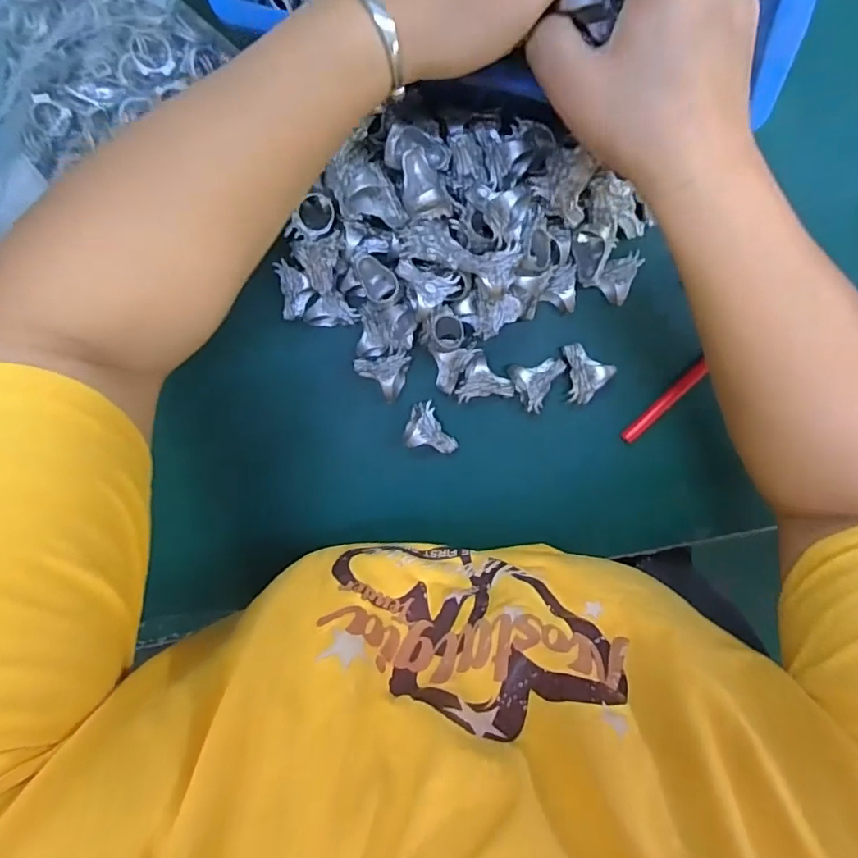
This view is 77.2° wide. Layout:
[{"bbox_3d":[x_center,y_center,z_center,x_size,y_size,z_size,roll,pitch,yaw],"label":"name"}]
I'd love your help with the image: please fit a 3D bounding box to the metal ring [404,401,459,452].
[{"bbox_3d":[-0.001,0.003,0.374,0.027,0.030,0.041,-31,94,7],"label":"metal ring"}]

